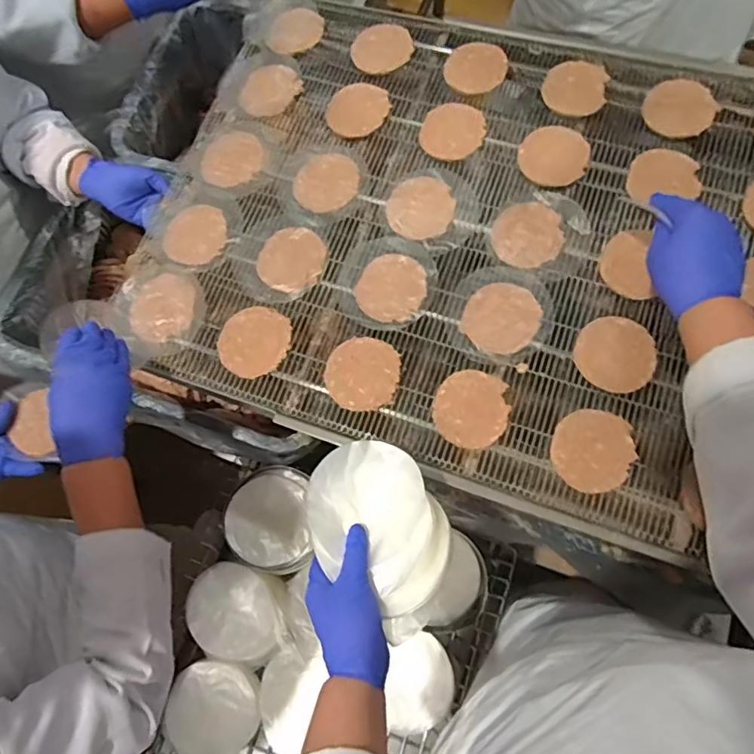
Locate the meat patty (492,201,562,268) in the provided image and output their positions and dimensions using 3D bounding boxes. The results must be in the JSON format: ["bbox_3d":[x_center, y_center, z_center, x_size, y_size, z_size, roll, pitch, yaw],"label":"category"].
[{"bbox_3d":[0.183,-0.173,0.664,0.083,0.007,0.078,0,74,1],"label":"meat patty"}]

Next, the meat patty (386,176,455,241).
[{"bbox_3d":[0.055,-0.214,0.691,0.082,0.004,0.085,0,74,1],"label":"meat patty"}]

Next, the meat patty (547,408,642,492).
[{"bbox_3d":[0.228,0.077,0.578,0.081,0.008,0.083,0,74,1],"label":"meat patty"}]

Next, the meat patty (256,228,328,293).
[{"bbox_3d":[-0.107,-0.147,0.689,0.085,0.008,0.083,0,74,1],"label":"meat patty"}]

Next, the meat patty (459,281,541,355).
[{"bbox_3d":[0.144,-0.070,0.636,0.083,0.009,0.085,0,74,1],"label":"meat patty"}]

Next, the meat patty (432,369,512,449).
[{"bbox_3d":[0.104,0.034,0.609,0.080,0.012,0.083,10,74,4],"label":"meat patty"}]

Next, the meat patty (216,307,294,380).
[{"bbox_3d":[-0.149,-0.044,0.659,0.087,0.009,0.086,0,74,1],"label":"meat patty"}]

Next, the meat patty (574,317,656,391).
[{"bbox_3d":[0.265,-0.026,0.608,0.081,0.011,0.084,-25,75,-6],"label":"meat patty"}]

